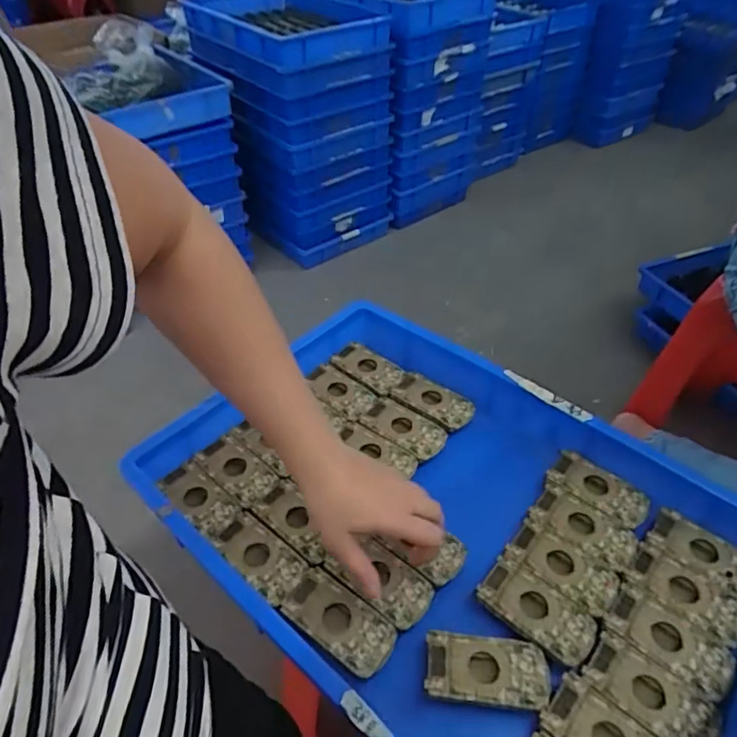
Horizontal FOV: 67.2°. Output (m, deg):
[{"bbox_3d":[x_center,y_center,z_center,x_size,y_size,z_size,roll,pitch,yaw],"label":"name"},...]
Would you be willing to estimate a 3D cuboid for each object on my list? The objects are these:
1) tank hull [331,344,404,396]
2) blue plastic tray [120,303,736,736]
[{"bbox_3d":[0.000,0.001,0.713,0.096,0.017,0.048,30,52,28],"label":"tank hull"},{"bbox_3d":[0.072,0.145,0.528,0.569,0.058,0.388,30,52,28],"label":"blue plastic tray"}]

